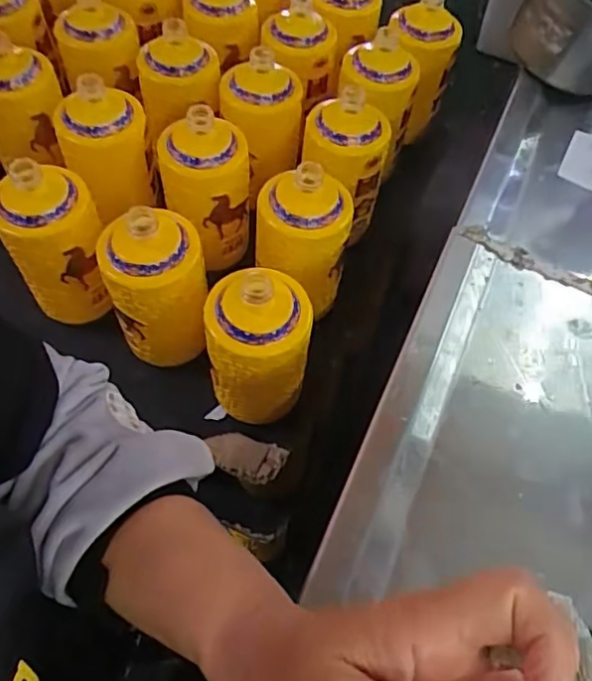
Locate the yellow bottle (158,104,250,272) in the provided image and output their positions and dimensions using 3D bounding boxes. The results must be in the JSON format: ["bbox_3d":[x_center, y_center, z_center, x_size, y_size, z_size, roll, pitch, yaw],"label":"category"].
[{"bbox_3d":[-0.093,-0.163,0.618,0.084,0.167,0.093,-3,60,-6],"label":"yellow bottle"}]

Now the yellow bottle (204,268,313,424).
[{"bbox_3d":[-0.034,0.011,0.523,0.087,0.159,0.076,2,60,-3],"label":"yellow bottle"}]

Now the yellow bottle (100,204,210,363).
[{"bbox_3d":[-0.127,-0.047,0.544,0.087,0.161,0.081,-10,61,-10],"label":"yellow bottle"}]

